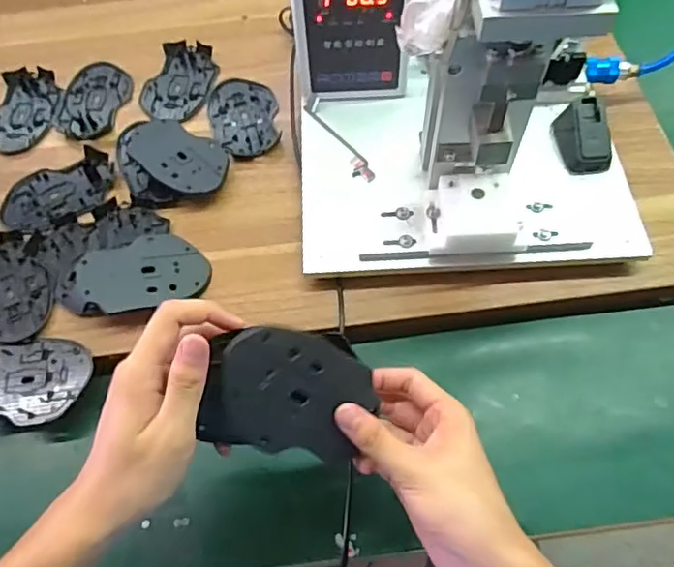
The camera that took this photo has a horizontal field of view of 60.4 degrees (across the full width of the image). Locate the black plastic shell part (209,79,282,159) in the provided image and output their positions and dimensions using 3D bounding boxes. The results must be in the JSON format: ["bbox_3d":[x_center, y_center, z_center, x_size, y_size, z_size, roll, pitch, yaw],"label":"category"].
[{"bbox_3d":[-0.100,-0.182,0.628,0.072,0.007,0.112,-8,62,-2],"label":"black plastic shell part"}]

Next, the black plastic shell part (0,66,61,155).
[{"bbox_3d":[-0.346,-0.191,0.640,0.067,0.012,0.115,3,62,4],"label":"black plastic shell part"}]

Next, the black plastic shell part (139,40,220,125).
[{"bbox_3d":[-0.177,-0.228,0.650,0.072,0.011,0.115,12,63,9],"label":"black plastic shell part"}]

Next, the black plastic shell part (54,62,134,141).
[{"bbox_3d":[-0.272,-0.204,0.646,0.074,0.008,0.106,13,64,9],"label":"black plastic shell part"}]

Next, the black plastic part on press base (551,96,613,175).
[{"bbox_3d":[0.232,-0.140,0.542,0.041,0.037,0.065,-9,62,-2],"label":"black plastic part on press base"}]

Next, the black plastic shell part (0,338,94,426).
[{"bbox_3d":[-0.269,0.083,0.492,0.115,0.016,0.072,-1,62,2],"label":"black plastic shell part"}]

